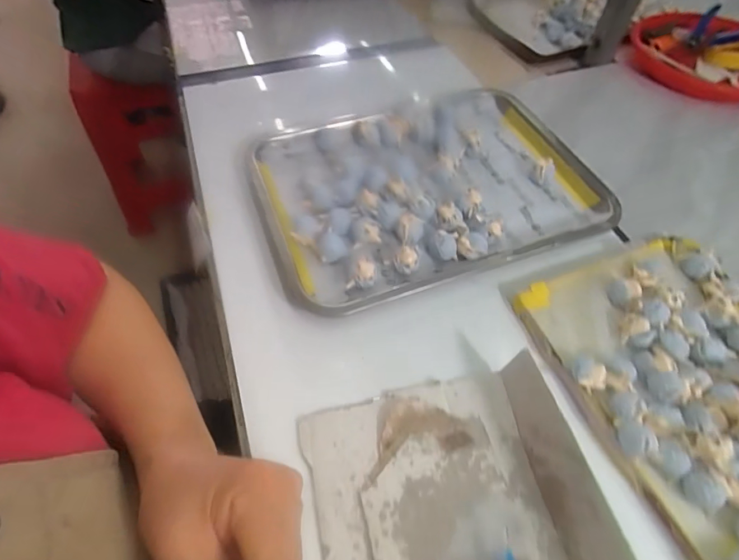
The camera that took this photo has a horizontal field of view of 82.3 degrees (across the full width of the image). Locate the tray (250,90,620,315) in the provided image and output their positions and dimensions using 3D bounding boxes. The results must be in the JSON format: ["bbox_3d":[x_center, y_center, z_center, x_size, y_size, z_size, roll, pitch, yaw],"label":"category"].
[{"bbox_3d":[0.064,-0.110,0.462,0.354,0.027,0.252,-18,56,-12],"label":"tray"}]

